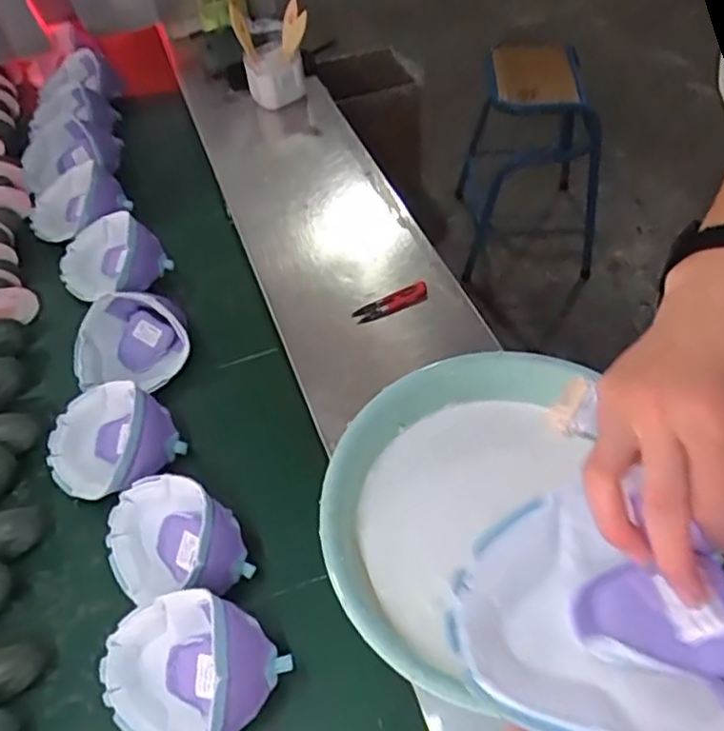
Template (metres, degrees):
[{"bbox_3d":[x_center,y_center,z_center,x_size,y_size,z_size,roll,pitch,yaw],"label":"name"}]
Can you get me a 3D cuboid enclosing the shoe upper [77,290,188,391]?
[{"bbox_3d":[-0.287,-0.028,0.827,0.118,0.061,0.119,-2,49,3],"label":"shoe upper"}]

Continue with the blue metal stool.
[{"bbox_3d":[0.443,-0.571,1.756,0.343,0.485,0.465,1,49,6],"label":"blue metal stool"}]

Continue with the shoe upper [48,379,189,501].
[{"bbox_3d":[-0.294,0.077,0.747,0.131,0.059,0.145,-34,55,-23],"label":"shoe upper"}]

